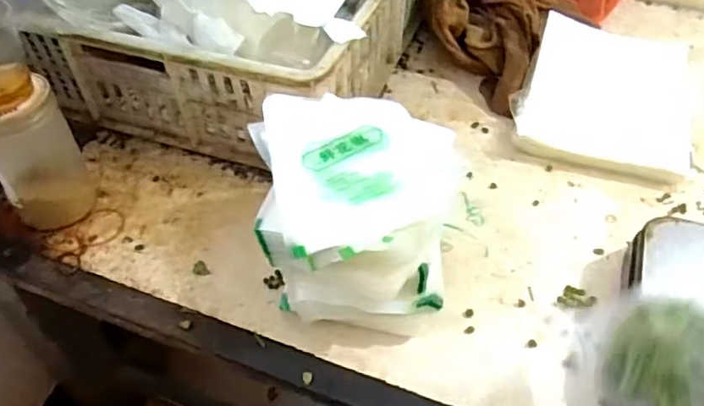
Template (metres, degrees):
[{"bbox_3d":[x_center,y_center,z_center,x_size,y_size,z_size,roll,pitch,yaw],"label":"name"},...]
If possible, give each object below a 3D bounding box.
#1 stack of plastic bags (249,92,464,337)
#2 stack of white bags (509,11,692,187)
[{"bbox_3d":[0.005,0.009,0.479,0.142,0.116,0.161,-3,46,-1],"label":"stack of plastic bags"},{"bbox_3d":[0.259,-0.115,0.641,0.159,0.038,0.216,13,48,14],"label":"stack of white bags"}]

